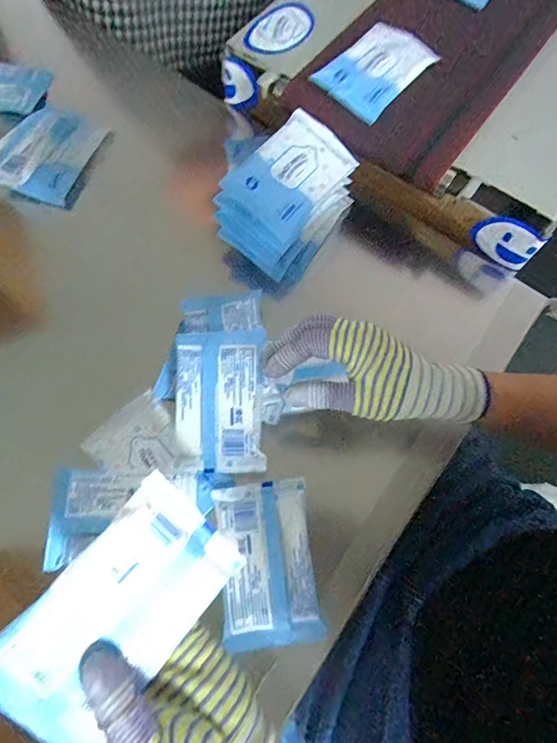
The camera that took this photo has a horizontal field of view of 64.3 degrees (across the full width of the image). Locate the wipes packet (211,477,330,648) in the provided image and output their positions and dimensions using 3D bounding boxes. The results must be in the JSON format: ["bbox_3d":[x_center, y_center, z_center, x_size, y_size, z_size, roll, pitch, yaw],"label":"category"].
[{"bbox_3d":[-0.009,0.166,0.387,0.079,0.012,0.132,-6,71,-5],"label":"wipes packet"}]

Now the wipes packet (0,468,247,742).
[{"bbox_3d":[-0.089,0.136,0.254,0.133,0.007,0.084,-46,108,-25],"label":"wipes packet"}]

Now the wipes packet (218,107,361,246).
[{"bbox_3d":[0.016,-0.203,0.450,0.086,0.020,0.126,43,73,-5],"label":"wipes packet"}]

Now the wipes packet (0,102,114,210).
[{"bbox_3d":[-0.291,-0.272,0.538,0.120,0.023,0.133,17,71,4],"label":"wipes packet"}]

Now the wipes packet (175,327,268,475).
[{"bbox_3d":[-0.054,0.024,0.413,0.082,0.032,0.135,-2,70,-3],"label":"wipes packet"}]

